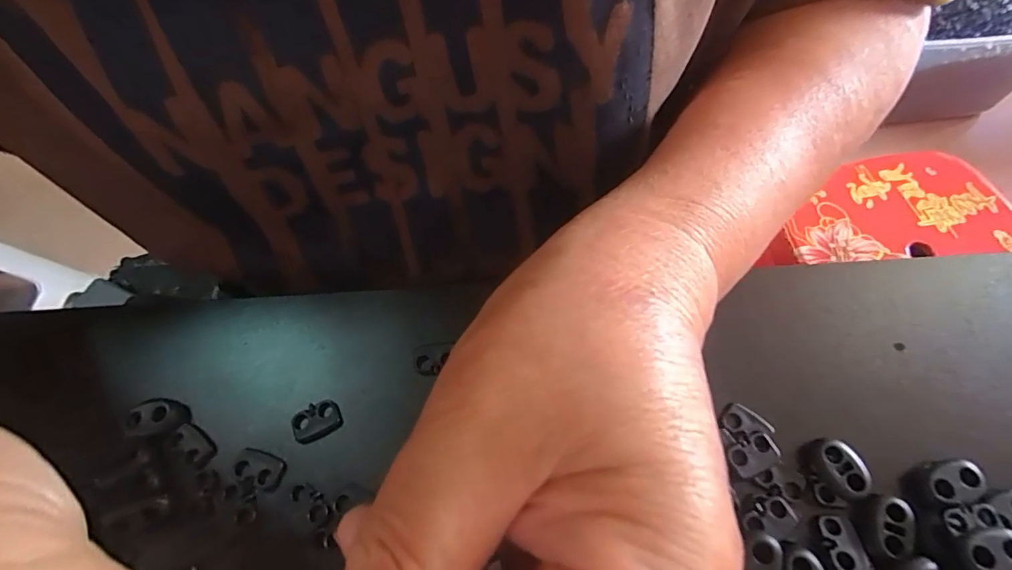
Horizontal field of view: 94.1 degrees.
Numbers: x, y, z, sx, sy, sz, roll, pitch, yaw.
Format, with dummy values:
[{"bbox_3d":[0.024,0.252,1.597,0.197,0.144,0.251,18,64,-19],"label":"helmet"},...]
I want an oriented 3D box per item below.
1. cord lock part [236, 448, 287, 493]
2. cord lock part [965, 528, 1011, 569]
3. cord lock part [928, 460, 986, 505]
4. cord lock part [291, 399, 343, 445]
[{"bbox_3d":[-0.096,0.071,0.183,0.019,0.004,0.012,21,64,15],"label":"cord lock part"},{"bbox_3d":[0.154,0.084,0.148,0.019,0.004,0.013,-7,60,1],"label":"cord lock part"},{"bbox_3d":[0.155,0.067,0.161,0.020,0.004,0.011,-23,61,-8],"label":"cord lock part"},{"bbox_3d":[-0.076,0.055,0.190,0.019,0.004,0.013,-25,62,-10],"label":"cord lock part"}]

